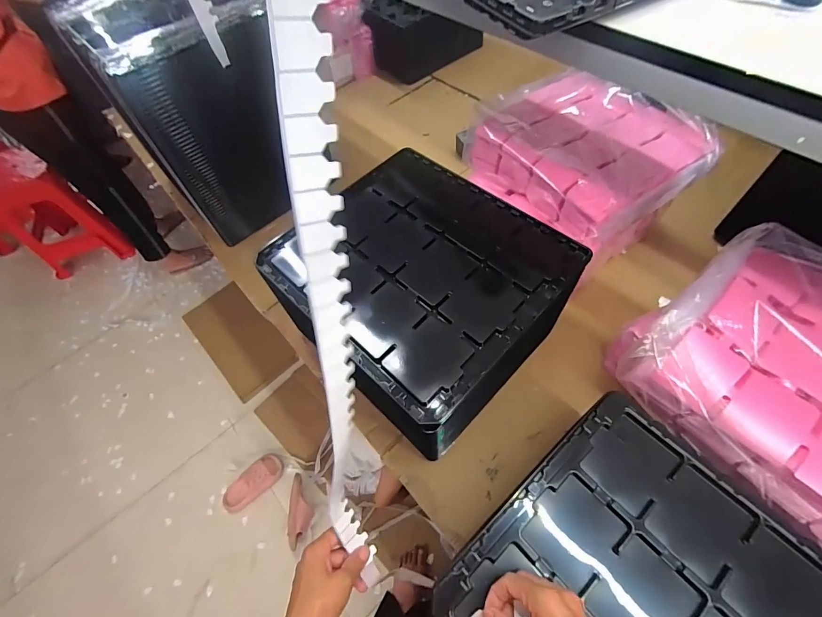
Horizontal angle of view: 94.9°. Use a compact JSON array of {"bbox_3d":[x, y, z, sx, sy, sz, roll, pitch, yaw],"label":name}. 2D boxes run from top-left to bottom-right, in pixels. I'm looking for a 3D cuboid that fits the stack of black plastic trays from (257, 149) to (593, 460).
[{"bbox_3d":[0.022,-0.019,0.627,0.371,0.204,0.366,34,68,23],"label":"stack of black plastic trays"}]

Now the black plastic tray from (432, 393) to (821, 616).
[{"bbox_3d":[0.262,0.313,0.367,0.322,0.021,0.364,-41,63,-16],"label":"black plastic tray"}]

